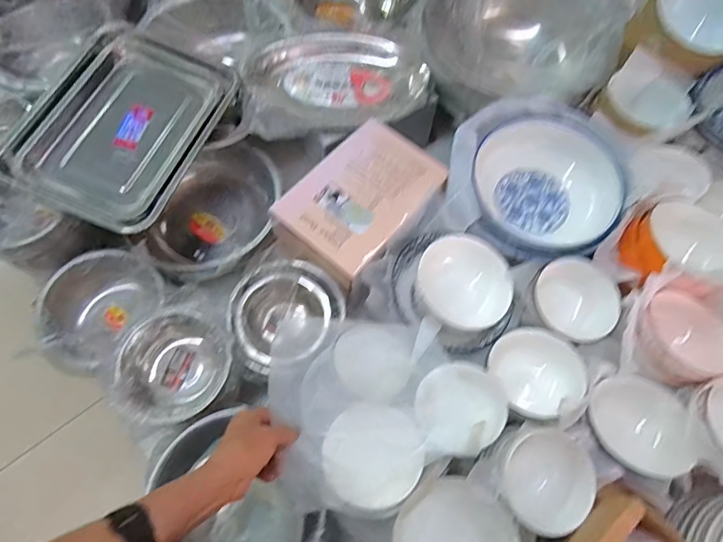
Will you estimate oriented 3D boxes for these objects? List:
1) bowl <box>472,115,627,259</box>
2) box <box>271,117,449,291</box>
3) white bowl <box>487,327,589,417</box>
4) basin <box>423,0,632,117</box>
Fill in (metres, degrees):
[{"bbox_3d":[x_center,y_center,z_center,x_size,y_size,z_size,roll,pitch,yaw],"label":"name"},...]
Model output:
[{"bbox_3d":[0.305,-0.129,0.759,0.235,0.079,0.256,1,66,-3],"label":"bowl"},{"bbox_3d":[0.001,-0.116,0.722,0.168,0.038,0.252,39,70,13],"label":"box"},{"bbox_3d":[0.238,0.138,0.627,0.107,0.070,0.119,-39,74,-18],"label":"white bowl"},{"bbox_3d":[0.307,-0.457,0.902,0.348,0.109,0.348,1,66,-3],"label":"basin"}]

